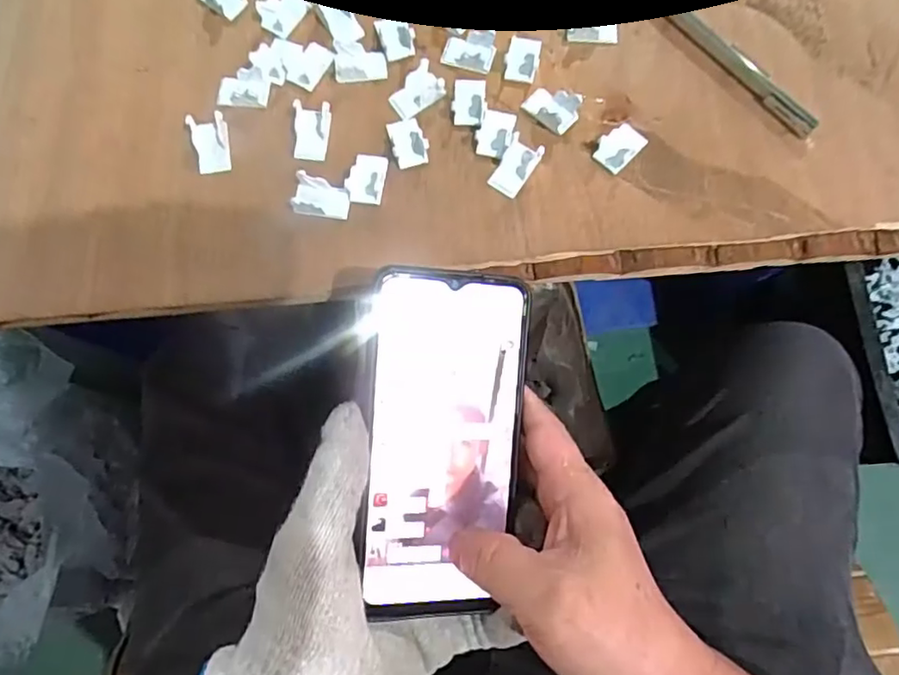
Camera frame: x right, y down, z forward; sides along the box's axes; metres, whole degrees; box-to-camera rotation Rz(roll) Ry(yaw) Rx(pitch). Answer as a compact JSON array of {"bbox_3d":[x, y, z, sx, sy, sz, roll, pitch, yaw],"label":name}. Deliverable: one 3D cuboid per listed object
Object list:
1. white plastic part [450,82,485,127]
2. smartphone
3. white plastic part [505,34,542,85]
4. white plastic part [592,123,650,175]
[{"bbox_3d":[0.012,-0.138,0.359,0.019,0.004,0.032,6,76,2],"label":"white plastic part"},{"bbox_3d":[-0.003,0.052,0.298,0.073,0.016,0.164,3,93,-14],"label":"smartphone"},{"bbox_3d":[0.044,-0.166,0.366,0.019,0.005,0.031,13,76,4],"label":"white plastic part"},{"bbox_3d":[0.097,-0.109,0.351,0.021,0.006,0.030,43,80,10],"label":"white plastic part"}]

